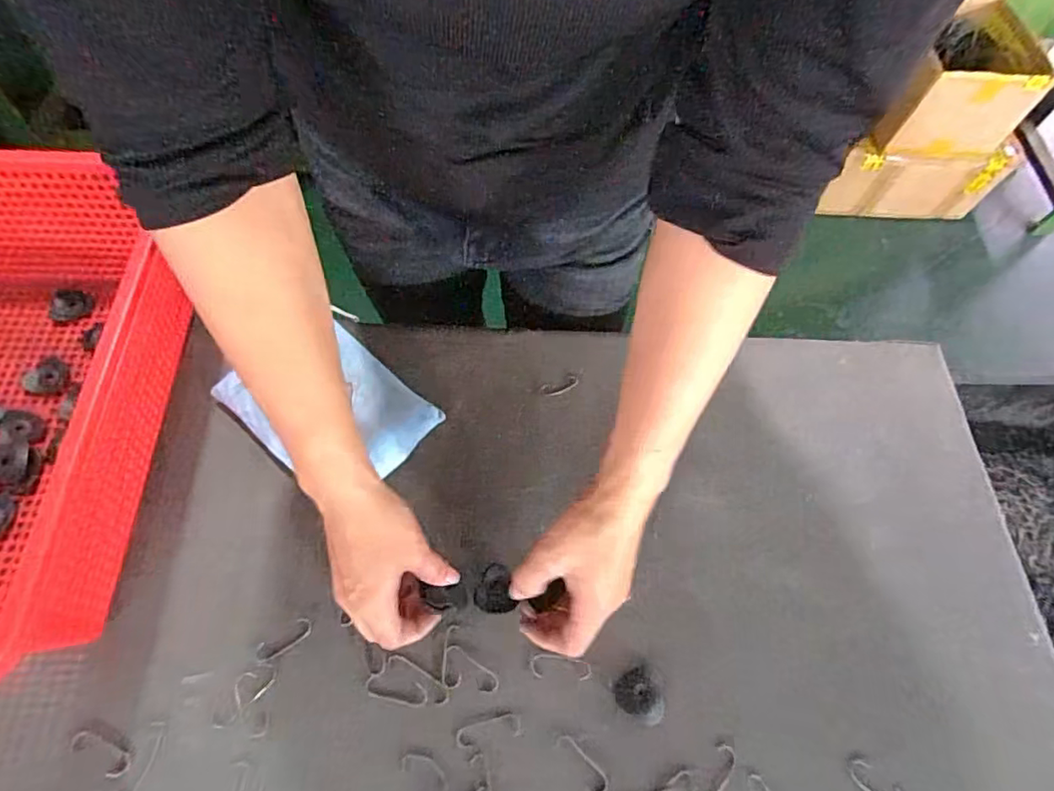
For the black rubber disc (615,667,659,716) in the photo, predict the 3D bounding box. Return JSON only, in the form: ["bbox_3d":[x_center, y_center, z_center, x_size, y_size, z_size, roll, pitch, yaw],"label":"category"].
[{"bbox_3d":[0.077,0.211,0.406,0.028,0.004,0.028,2,61,-3],"label":"black rubber disc"}]

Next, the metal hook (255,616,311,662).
[{"bbox_3d":[-0.174,0.176,0.413,0.040,0.004,0.017,-33,68,-19],"label":"metal hook"}]

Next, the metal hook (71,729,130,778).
[{"bbox_3d":[-0.278,0.231,0.375,0.042,0.006,0.018,27,63,11],"label":"metal hook"}]

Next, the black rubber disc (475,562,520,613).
[{"bbox_3d":[-0.026,0.147,0.435,0.029,0.006,0.036,-17,64,-13],"label":"black rubber disc"}]

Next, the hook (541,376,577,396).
[{"bbox_3d":[0.029,-0.008,0.516,0.034,0.004,0.014,-17,63,2],"label":"hook"}]

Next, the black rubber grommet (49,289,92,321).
[{"bbox_3d":[-0.415,-0.082,0.523,0.031,0.007,0.032,-9,70,-34],"label":"black rubber grommet"}]

